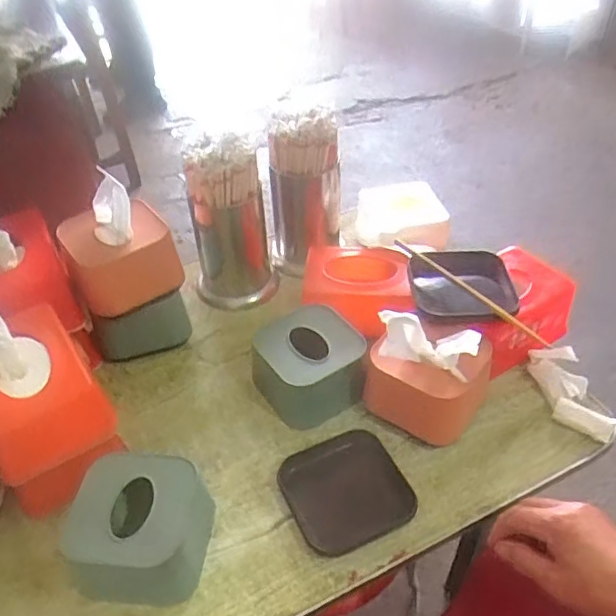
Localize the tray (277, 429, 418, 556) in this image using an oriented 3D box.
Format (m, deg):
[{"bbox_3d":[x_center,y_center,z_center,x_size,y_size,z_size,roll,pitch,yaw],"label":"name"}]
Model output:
[{"bbox_3d":[0.040,0.185,0.604,0.118,0.020,0.113,-23,46,-20],"label":"tray"}]

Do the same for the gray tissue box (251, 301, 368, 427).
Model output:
[{"bbox_3d":[0.000,0.066,0.698,0.116,0.075,0.129,-24,46,-22],"label":"gray tissue box"}]

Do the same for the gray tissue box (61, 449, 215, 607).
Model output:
[{"bbox_3d":[-0.149,0.202,0.551,0.115,0.076,0.117,4,43,8],"label":"gray tissue box"}]

